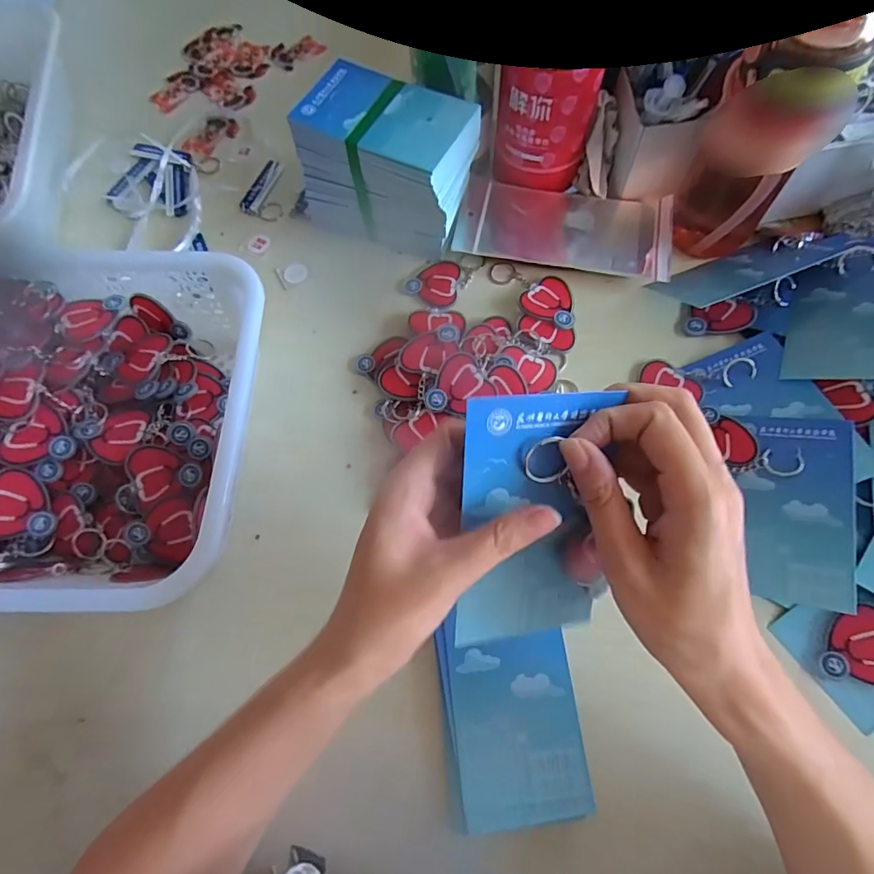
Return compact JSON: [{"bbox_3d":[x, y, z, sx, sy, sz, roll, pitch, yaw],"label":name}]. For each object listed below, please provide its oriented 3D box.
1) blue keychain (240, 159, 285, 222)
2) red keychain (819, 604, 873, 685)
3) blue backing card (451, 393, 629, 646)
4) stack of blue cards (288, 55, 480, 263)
[{"bbox_3d":[-0.175,-0.260,0.510,0.043,0.004,0.073,16,70,9],"label":"blue keychain"},{"bbox_3d":[0.284,0.138,0.323,0.047,0.010,0.048,7,69,6],"label":"red keychain"},{"bbox_3d":[0.048,0.045,0.244,0.074,0.004,0.135,-4,111,-15],"label":"blue backing card"},{"bbox_3d":[-0.041,-0.240,0.439,0.136,0.107,0.085,24,72,12],"label":"stack of blue cards"}]

